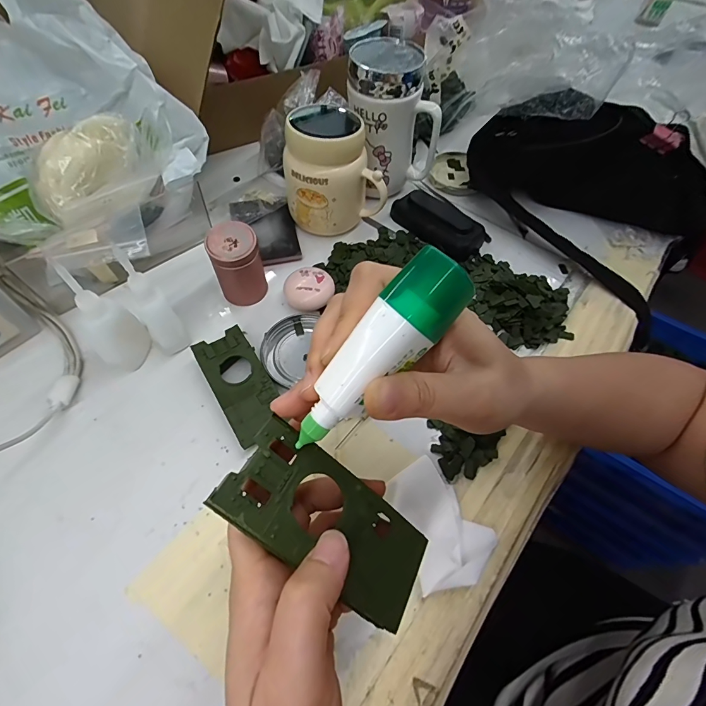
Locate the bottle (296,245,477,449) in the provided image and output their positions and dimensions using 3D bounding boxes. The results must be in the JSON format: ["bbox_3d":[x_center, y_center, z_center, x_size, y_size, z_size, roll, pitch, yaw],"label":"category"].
[{"bbox_3d":[0.008,0.002,0.160,0.024,0.021,0.096,45,101,22],"label":"bottle"}]

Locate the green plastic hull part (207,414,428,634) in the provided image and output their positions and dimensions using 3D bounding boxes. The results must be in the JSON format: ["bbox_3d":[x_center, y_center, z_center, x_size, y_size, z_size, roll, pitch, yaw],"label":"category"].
[{"bbox_3d":[-0.008,0.077,0.176,0.103,0.005,0.046,44,56,-14],"label":"green plastic hull part"}]

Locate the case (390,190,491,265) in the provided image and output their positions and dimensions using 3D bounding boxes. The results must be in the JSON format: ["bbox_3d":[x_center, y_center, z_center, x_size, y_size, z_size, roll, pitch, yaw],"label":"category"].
[{"bbox_3d":[0.099,-0.152,0.442,0.059,0.025,0.108,-37,66,-21],"label":"case"}]

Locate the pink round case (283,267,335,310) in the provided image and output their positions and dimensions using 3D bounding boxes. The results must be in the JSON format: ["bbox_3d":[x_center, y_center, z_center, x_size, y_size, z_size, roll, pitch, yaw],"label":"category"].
[{"bbox_3d":[-0.042,-0.059,0.381,0.048,0.020,0.047,1,59,-1],"label":"pink round case"}]

